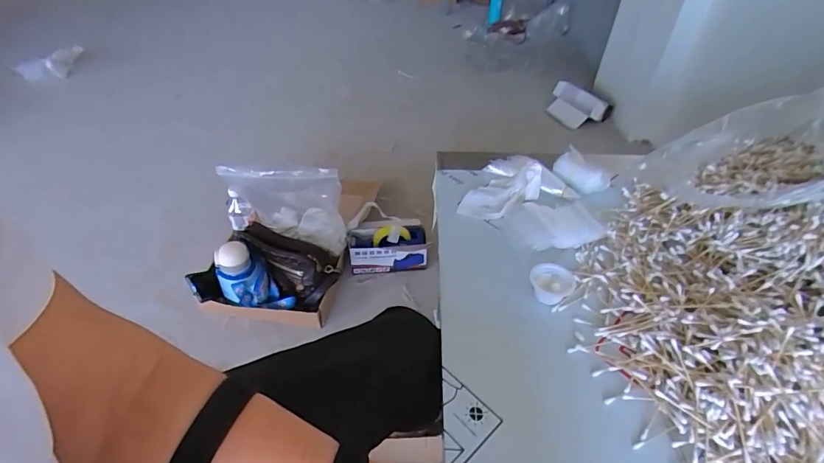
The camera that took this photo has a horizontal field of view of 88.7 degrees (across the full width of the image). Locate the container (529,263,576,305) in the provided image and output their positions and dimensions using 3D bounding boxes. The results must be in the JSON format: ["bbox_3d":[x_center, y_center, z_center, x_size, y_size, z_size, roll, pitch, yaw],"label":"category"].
[{"bbox_3d":[0.178,0.065,0.534,0.049,0.024,0.049,1,42,-1],"label":"container"}]

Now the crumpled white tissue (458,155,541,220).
[{"bbox_3d":[0.150,-0.085,0.663,0.100,0.058,0.138,21,46,20],"label":"crumpled white tissue"}]

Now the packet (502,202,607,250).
[{"bbox_3d":[0.208,-0.010,0.619,0.134,0.017,0.085,-1,42,-2],"label":"packet"}]

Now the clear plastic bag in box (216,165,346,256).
[{"bbox_3d":[-0.332,-0.071,1.073,0.324,0.279,0.091,4,43,4],"label":"clear plastic bag in box"}]

